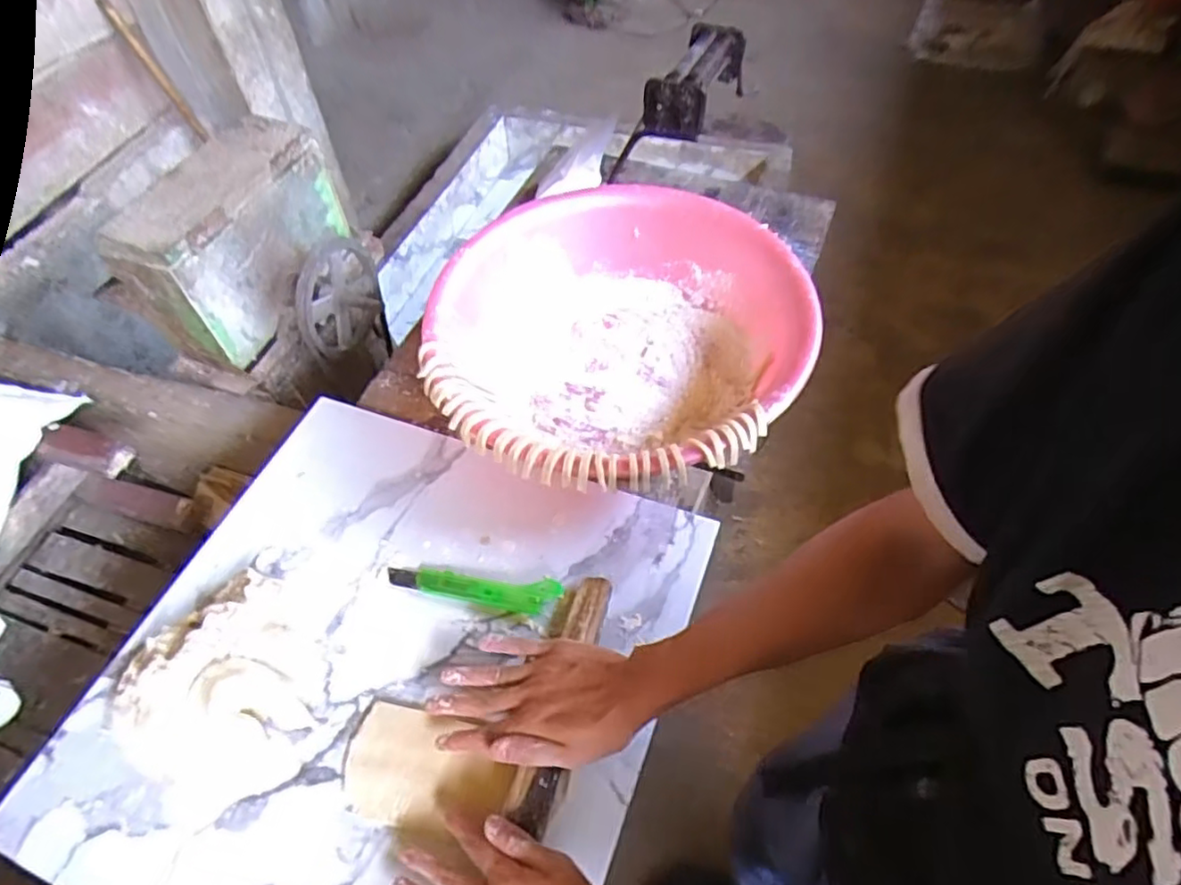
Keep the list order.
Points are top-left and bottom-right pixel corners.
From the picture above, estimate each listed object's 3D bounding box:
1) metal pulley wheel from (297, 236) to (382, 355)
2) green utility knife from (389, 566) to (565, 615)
[{"bbox_3d":[-0.405,-0.241,1.107,0.071,0.183,0.207,13,78,17],"label":"metal pulley wheel"},{"bbox_3d":[-0.114,0.143,0.641,0.171,0.016,0.035,5,53,6],"label":"green utility knife"}]

